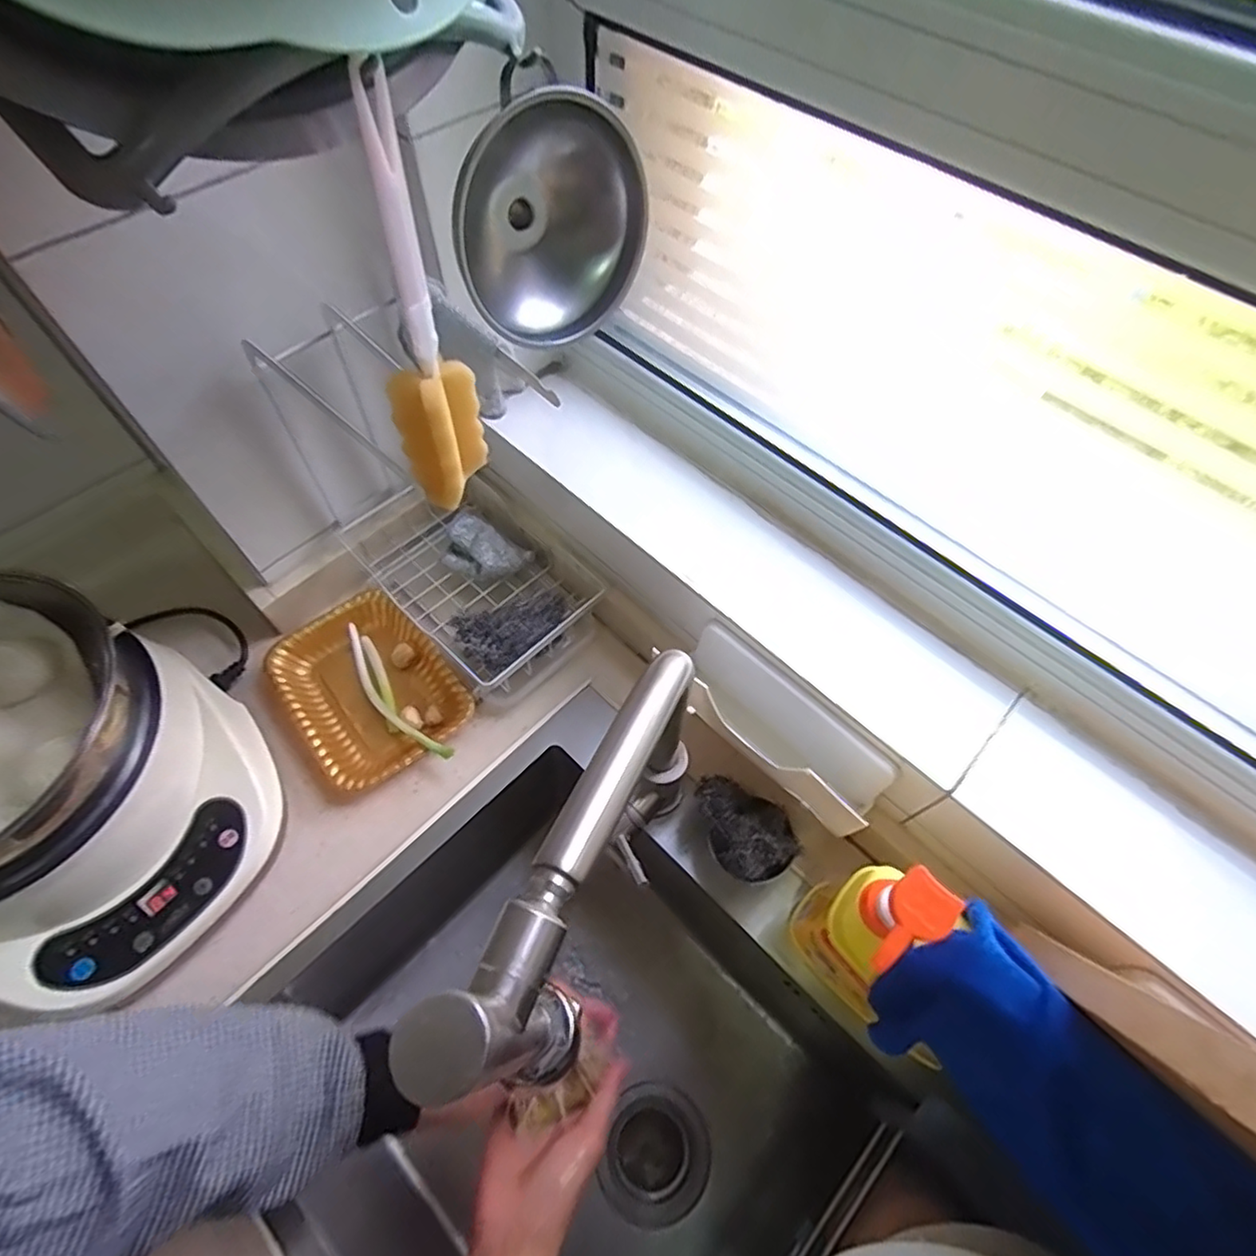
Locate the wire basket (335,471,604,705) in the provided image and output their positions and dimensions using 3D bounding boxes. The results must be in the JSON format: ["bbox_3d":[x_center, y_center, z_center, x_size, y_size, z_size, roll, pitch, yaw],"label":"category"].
[{"bbox_3d":[-0.152,-0.053,0.653,0.149,0.064,0.241,-40,69,-21],"label":"wire basket"}]

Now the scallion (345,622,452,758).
[{"bbox_3d":[-0.231,0.067,0.619,0.034,0.039,0.186,-36,68,-20],"label":"scallion"}]

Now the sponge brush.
[{"bbox_3d":[-0.109,-0.144,0.326,0.049,0.188,0.052,-17,63,-11],"label":"sponge brush"}]

